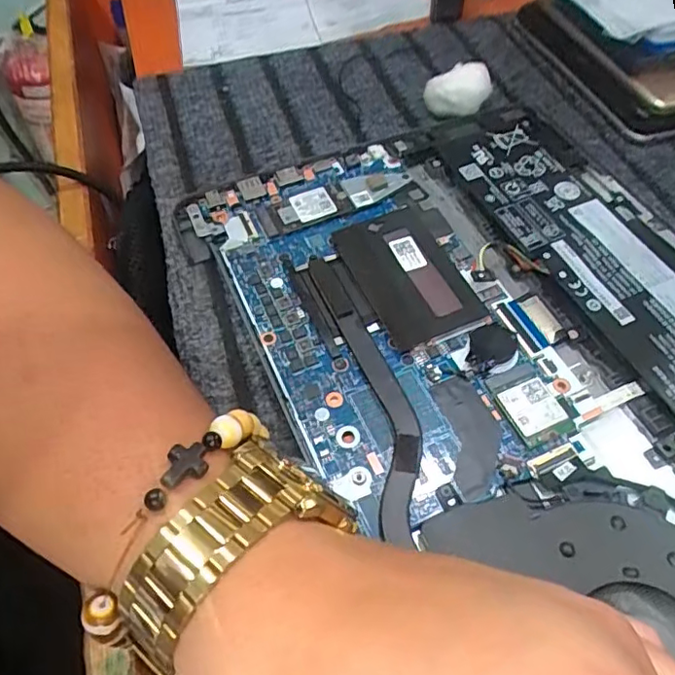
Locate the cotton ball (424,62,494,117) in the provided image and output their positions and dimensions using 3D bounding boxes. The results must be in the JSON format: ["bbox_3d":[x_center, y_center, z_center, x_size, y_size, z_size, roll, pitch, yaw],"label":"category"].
[{"bbox_3d":[0.073,-0.147,0.342,0.038,0.023,0.025,2,56,2],"label":"cotton ball"}]

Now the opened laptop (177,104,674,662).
[{"bbox_3d":[0.094,0.019,0.238,0.213,0.011,0.352,-24,59,-15],"label":"opened laptop"}]

